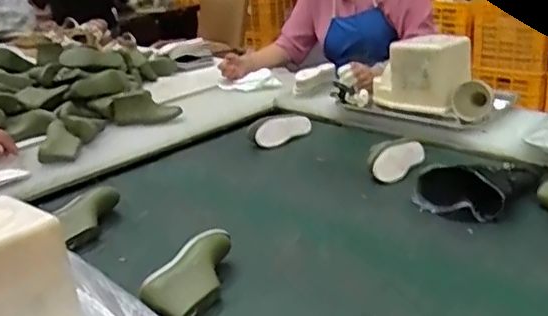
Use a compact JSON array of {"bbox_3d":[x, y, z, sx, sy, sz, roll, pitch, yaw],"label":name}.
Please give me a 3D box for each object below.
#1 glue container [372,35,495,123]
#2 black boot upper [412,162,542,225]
[{"bbox_3d":[0.373,-0.203,1.431,0.112,0.165,0.298,-19,25,-34],"label":"glue container"},{"bbox_3d":[0.388,0.037,1.097,0.224,0.085,0.161,-22,27,-38],"label":"black boot upper"}]

